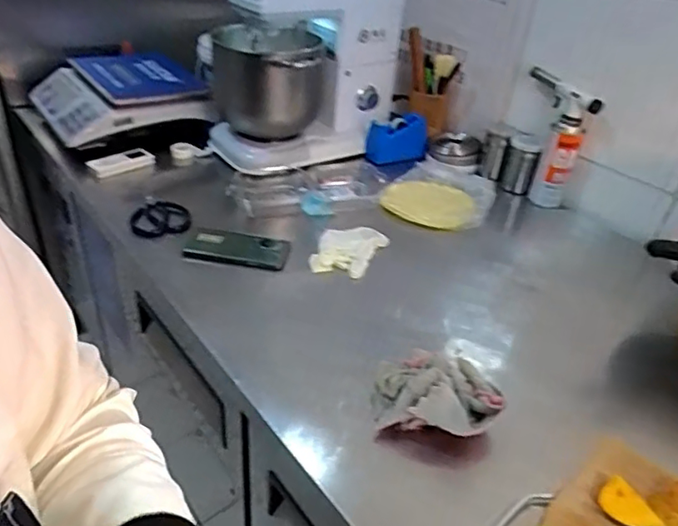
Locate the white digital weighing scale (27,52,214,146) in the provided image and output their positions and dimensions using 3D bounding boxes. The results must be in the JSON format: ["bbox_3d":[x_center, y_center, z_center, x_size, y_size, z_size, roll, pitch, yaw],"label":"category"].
[{"bbox_3d":[-0.496,-0.386,1.246,0.316,0.104,0.303,-18,41,-30],"label":"white digital weighing scale"}]

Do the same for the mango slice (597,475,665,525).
[{"bbox_3d":[0.288,0.242,0.548,0.036,0.018,0.055,-22,44,-34],"label":"mango slice"}]

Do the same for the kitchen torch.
[{"bbox_3d":[0.412,-0.230,1.100,0.059,0.254,0.144,-4,36,-15],"label":"kitchen torch"}]

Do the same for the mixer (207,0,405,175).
[{"bbox_3d":[-0.071,-0.422,1.182,0.259,0.395,0.380,29,41,29],"label":"mixer"}]

